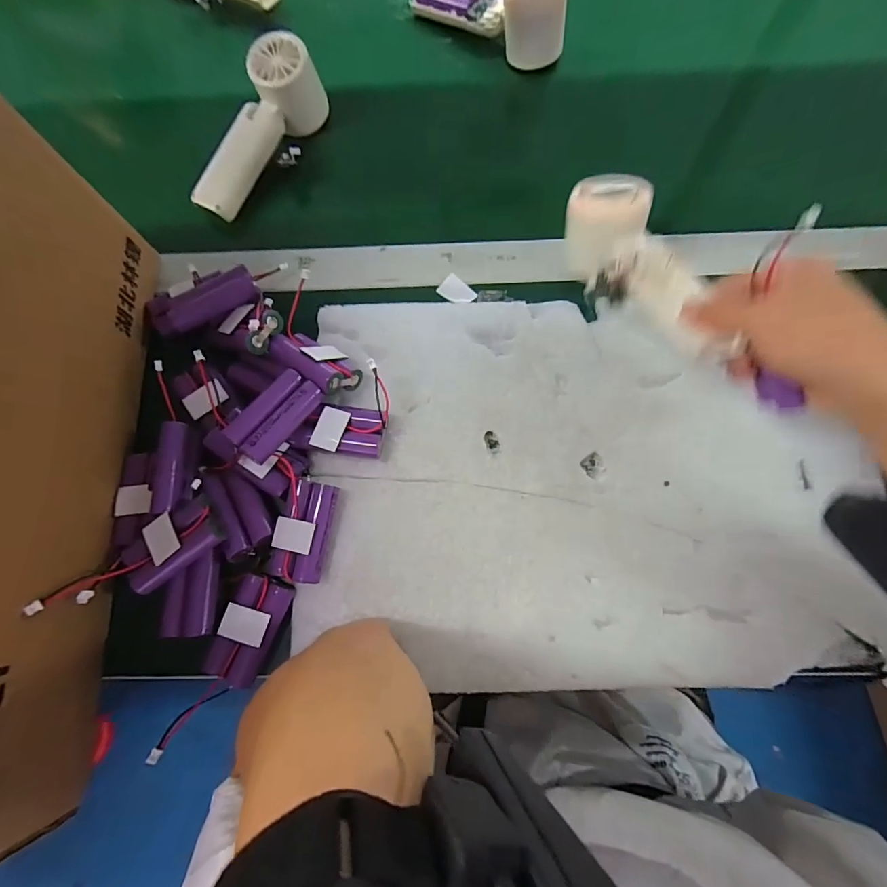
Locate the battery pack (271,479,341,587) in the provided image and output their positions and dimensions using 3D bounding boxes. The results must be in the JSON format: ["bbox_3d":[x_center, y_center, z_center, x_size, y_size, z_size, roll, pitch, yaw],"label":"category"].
[{"bbox_3d":[-0.096,0.059,0.306,0.035,0.019,0.066,11,73,6],"label":"battery pack"}]

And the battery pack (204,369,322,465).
[{"bbox_3d":[-0.119,-0.019,0.307,0.037,0.021,0.072,34,77,12],"label":"battery pack"}]

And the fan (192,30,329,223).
[{"bbox_3d":[-0.171,-0.281,0.396,0.041,0.058,0.158,29,76,11],"label":"fan"}]

